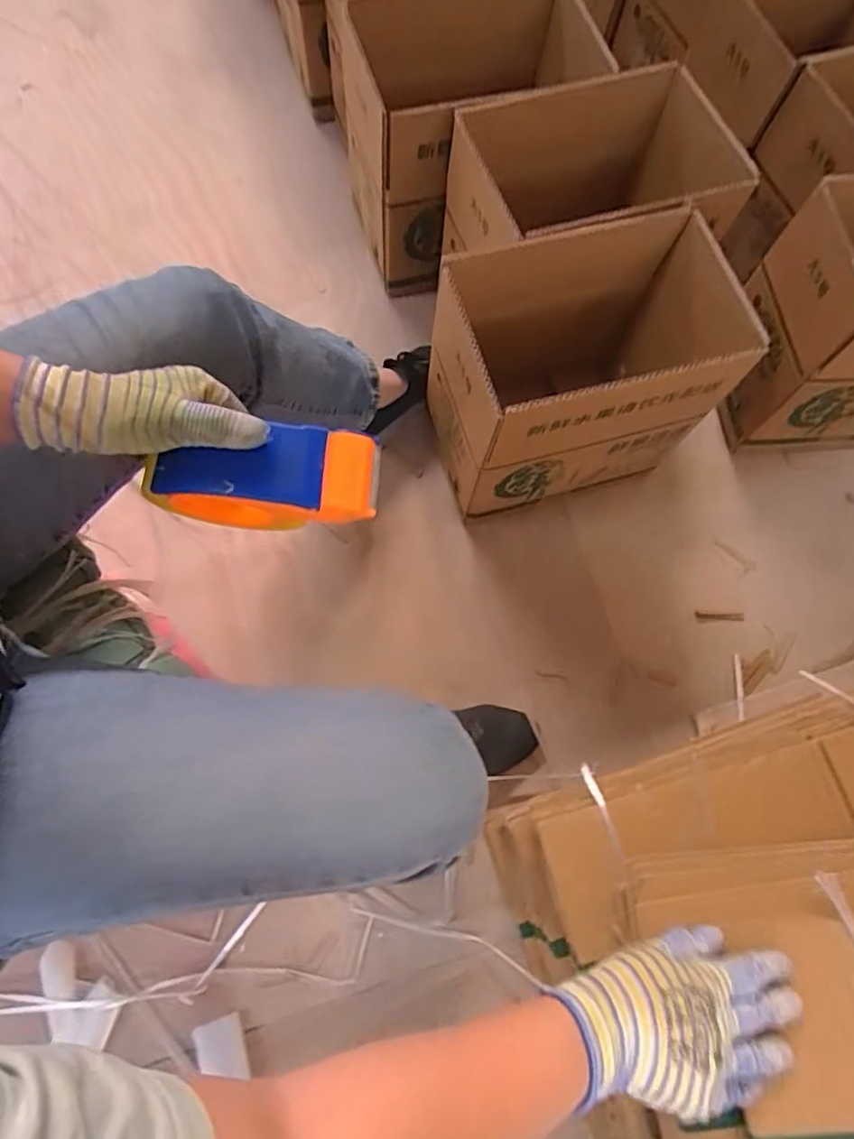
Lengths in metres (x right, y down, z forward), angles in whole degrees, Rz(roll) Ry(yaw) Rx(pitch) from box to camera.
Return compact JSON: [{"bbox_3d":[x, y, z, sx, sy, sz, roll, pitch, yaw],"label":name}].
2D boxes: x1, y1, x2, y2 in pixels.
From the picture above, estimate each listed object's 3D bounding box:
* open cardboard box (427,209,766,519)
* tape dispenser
[{"bbox_3d":[0.175,-0.243,0.758,0.304,0.272,0.211,-12,74,-7],"label":"open cardboard box"},{"bbox_3d":[-0.118,-0.061,0.447,0.163,0.096,0.056,3,70,-1],"label":"tape dispenser"}]

